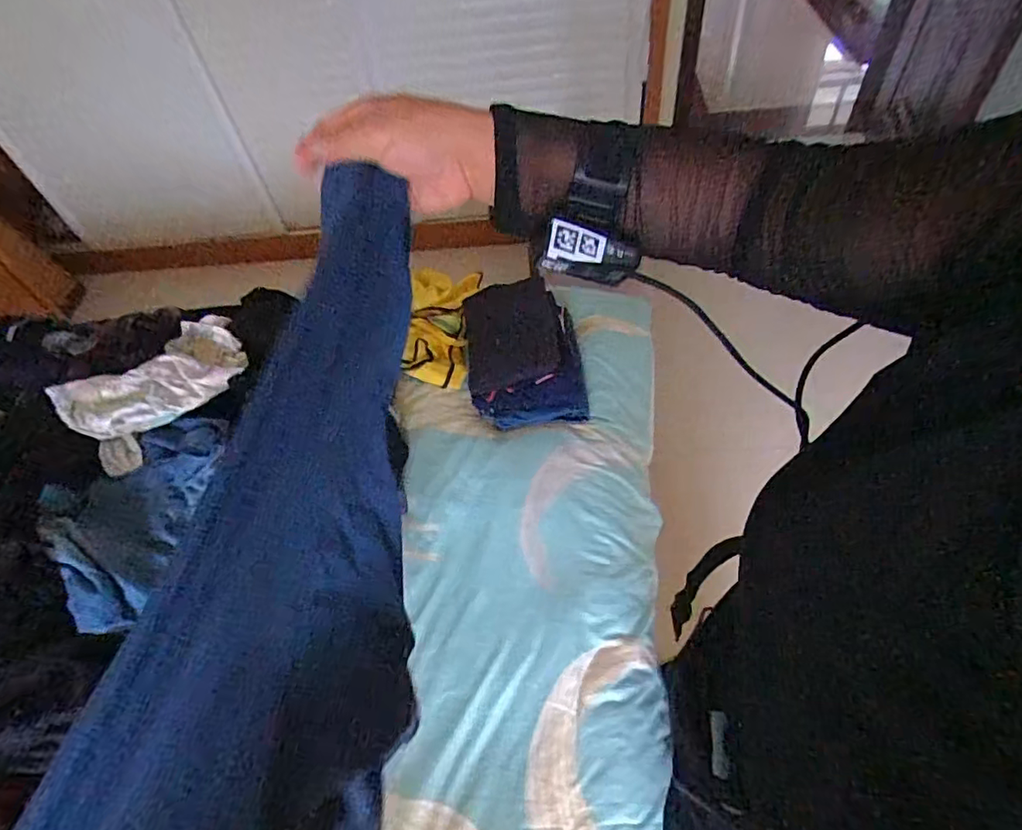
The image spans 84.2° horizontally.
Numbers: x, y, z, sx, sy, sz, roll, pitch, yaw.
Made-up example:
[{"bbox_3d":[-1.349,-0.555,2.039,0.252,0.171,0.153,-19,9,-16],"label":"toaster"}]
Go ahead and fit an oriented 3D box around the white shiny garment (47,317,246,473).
[{"bbox_3d":[-0.600,-0.065,0.971,0.240,0.061,0.319,25,60,23],"label":"white shiny garment"}]

